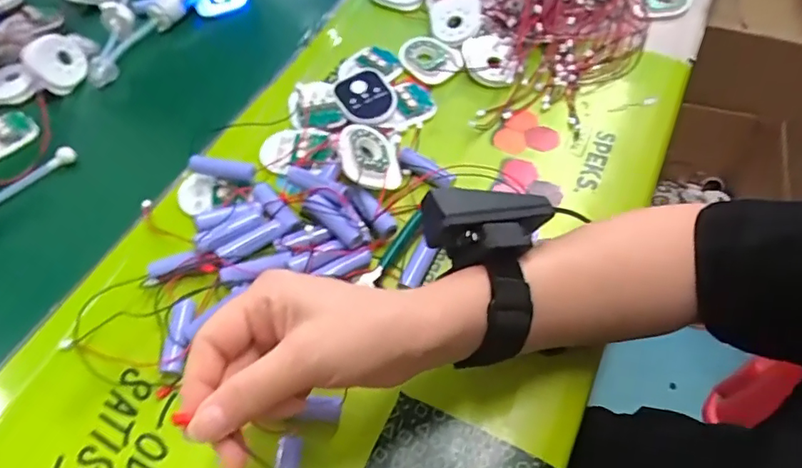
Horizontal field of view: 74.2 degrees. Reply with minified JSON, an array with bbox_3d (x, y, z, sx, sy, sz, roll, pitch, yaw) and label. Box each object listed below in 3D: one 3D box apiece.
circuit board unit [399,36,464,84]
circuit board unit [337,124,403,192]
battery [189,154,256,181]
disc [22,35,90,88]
[{"bbox_3d":[0.026,-0.162,0.492,0.066,0.010,0.044,33,64,24],"label":"circuit board unit"},{"bbox_3d":[-0.024,-0.059,0.404,0.051,0.011,0.053,7,58,-35],"label":"circuit board unit"},{"bbox_3d":[-0.137,-0.051,0.406,0.052,0.017,0.013,7,56,9],"label":"battery"},{"bbox_3d":[-0.336,-0.173,0.517,0.011,0.052,0.058,-13,64,32],"label":"disc"}]

